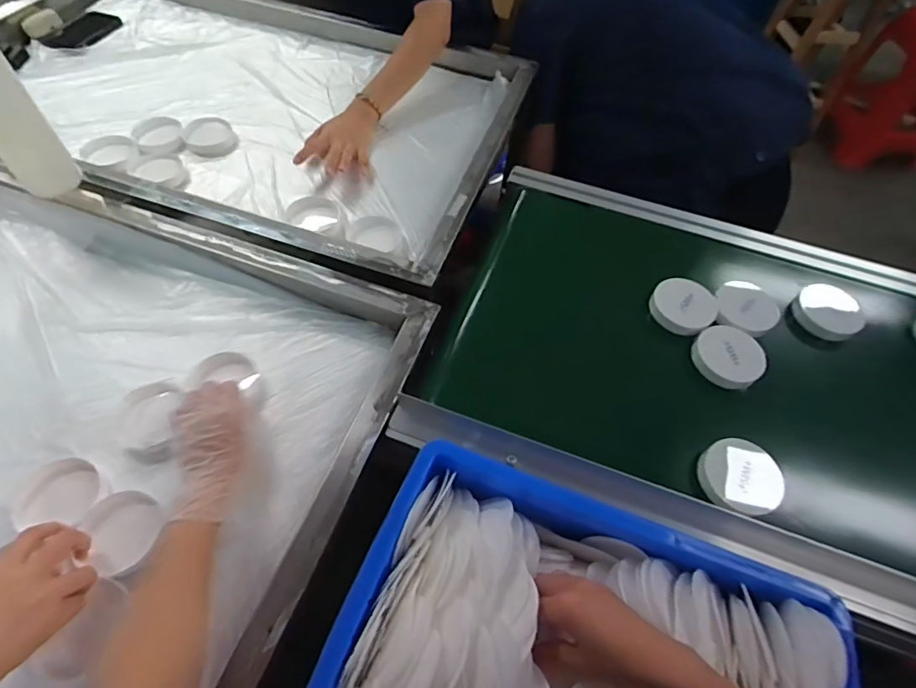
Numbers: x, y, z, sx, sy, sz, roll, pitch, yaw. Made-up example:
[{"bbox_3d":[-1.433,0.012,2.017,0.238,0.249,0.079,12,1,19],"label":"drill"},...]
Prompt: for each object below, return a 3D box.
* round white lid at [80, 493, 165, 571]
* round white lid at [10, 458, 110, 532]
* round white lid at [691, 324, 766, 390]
[{"bbox_3d":[-0.328,0.178,0.473,0.070,0.012,0.067,2,59,-3],"label":"round white lid"},{"bbox_3d":[-0.399,0.148,0.489,0.081,0.018,0.066,-7,59,-8],"label":"round white lid"},{"bbox_3d":[0.315,0.013,0.564,0.068,0.020,0.068,2,57,-3],"label":"round white lid"}]

